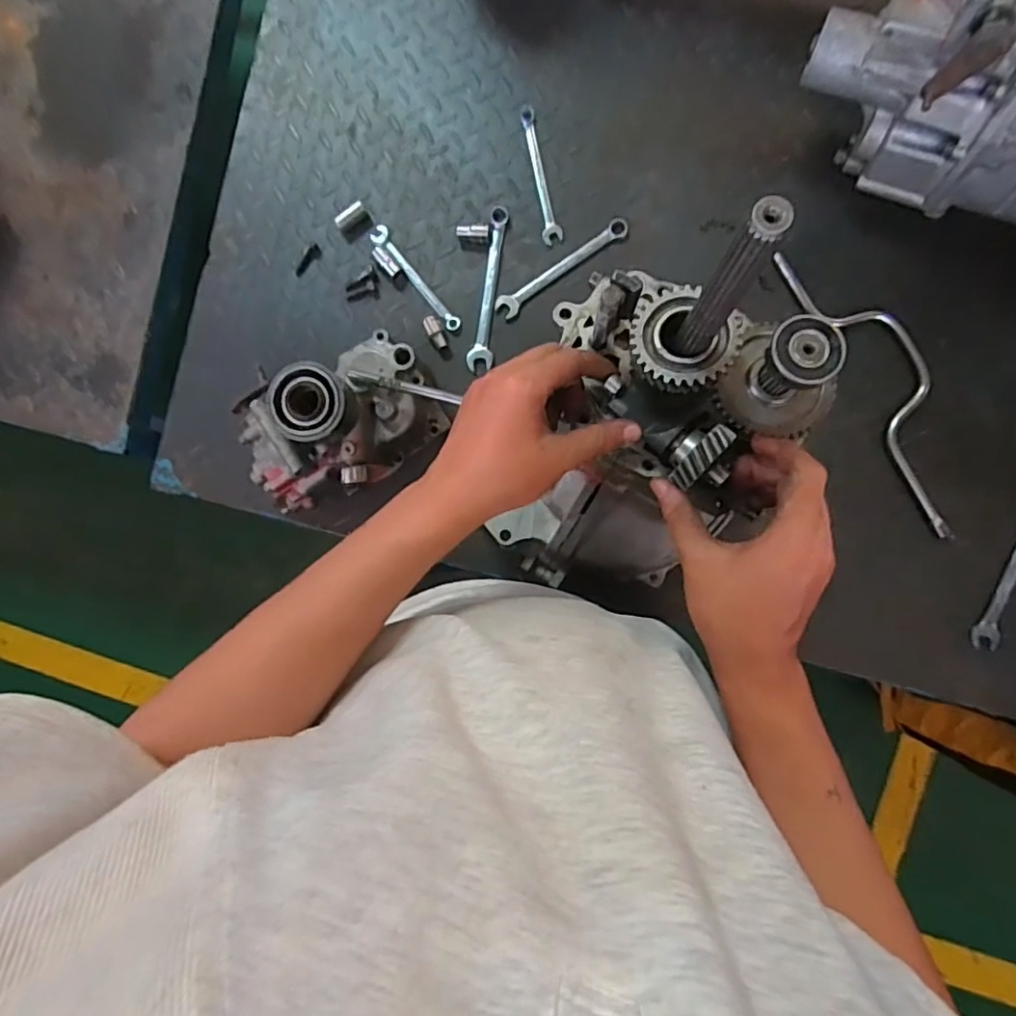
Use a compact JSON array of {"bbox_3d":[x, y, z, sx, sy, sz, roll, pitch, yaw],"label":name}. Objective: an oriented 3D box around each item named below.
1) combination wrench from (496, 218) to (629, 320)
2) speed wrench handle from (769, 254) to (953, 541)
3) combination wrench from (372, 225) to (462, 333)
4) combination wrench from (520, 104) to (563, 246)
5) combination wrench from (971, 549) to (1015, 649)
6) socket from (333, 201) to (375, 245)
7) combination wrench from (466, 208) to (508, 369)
[{"bbox_3d":[0.066,-0.288,0.729,0.180,0.010,0.026,-33,89,4],"label":"combination wrench"},{"bbox_3d":[0.443,-0.146,0.699,0.082,0.020,0.367,-30,90,4],"label":"speed wrench handle"},{"bbox_3d":[-0.112,-0.279,0.737,0.022,0.009,0.158,-38,89,3],"label":"combination wrench"},{"bbox_3d":[0.039,-0.403,0.734,0.023,0.004,0.167,-12,91,4],"label":"combination wrench"},{"bbox_3d":[0.586,0.074,0.700,0.025,0.014,0.189,23,93,3],"label":"combination wrench"},{"bbox_3d":[-0.188,-0.350,0.741,0.042,0.023,0.031,-33,89,4],"label":"socket"},{"bbox_3d":[-0.023,-0.267,0.742,0.029,0.004,0.197,8,92,3],"label":"combination wrench"}]

